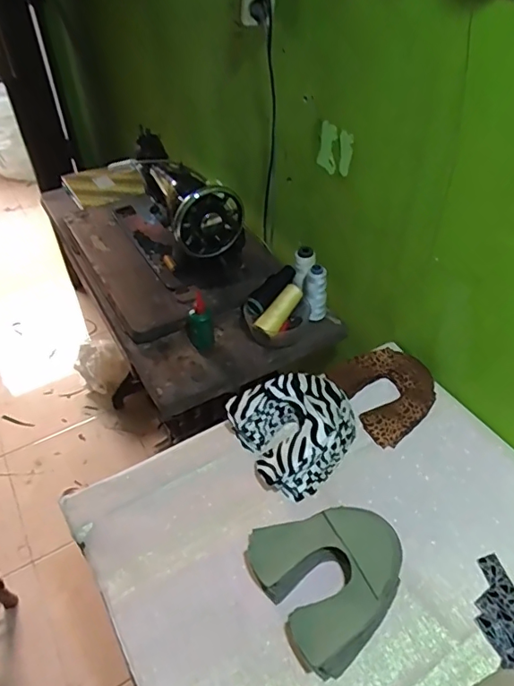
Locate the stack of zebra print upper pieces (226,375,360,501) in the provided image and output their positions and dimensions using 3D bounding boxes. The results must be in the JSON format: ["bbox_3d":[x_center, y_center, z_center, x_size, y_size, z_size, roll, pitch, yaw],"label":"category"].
[{"bbox_3d":[0.064,0.124,0.793,0.177,0.079,0.178,-22,47,-20],"label":"stack of zebra print upper pieces"}]

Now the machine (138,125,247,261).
[{"bbox_3d":[-0.140,-0.293,1.096,0.145,0.207,0.325,-18,45,-16],"label":"machine"}]

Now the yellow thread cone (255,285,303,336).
[{"bbox_3d":[0.046,-0.060,0.960,0.038,0.040,0.107,34,79,32],"label":"yellow thread cone"}]

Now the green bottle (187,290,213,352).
[{"bbox_3d":[-0.103,-0.033,0.949,0.045,0.097,0.037,-14,45,-12],"label":"green bottle"}]

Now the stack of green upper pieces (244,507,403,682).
[{"bbox_3d":[0.092,0.279,0.640,0.170,0.061,0.178,-23,47,-21],"label":"stack of green upper pieces"}]

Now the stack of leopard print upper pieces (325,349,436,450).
[{"bbox_3d":[0.213,0.075,0.858,0.156,0.019,0.154,-36,62,-19],"label":"stack of leopard print upper pieces"}]

